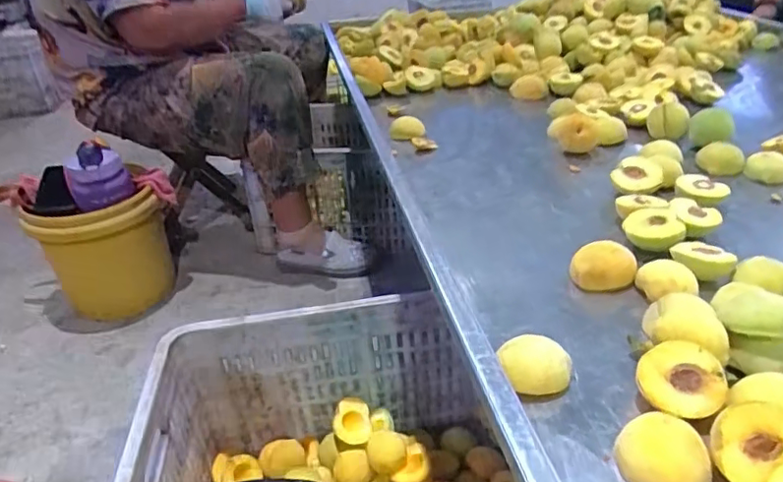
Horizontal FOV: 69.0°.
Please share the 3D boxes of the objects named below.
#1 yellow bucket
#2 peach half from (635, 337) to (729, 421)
[{"bbox_3d":[-0.622,0.002,1.225,0.254,0.280,0.283,-14,33,-17],"label":"yellow bucket"},{"bbox_3d":[0.219,0.104,0.431,0.058,0.055,0.028,21,-9,26],"label":"peach half"}]

